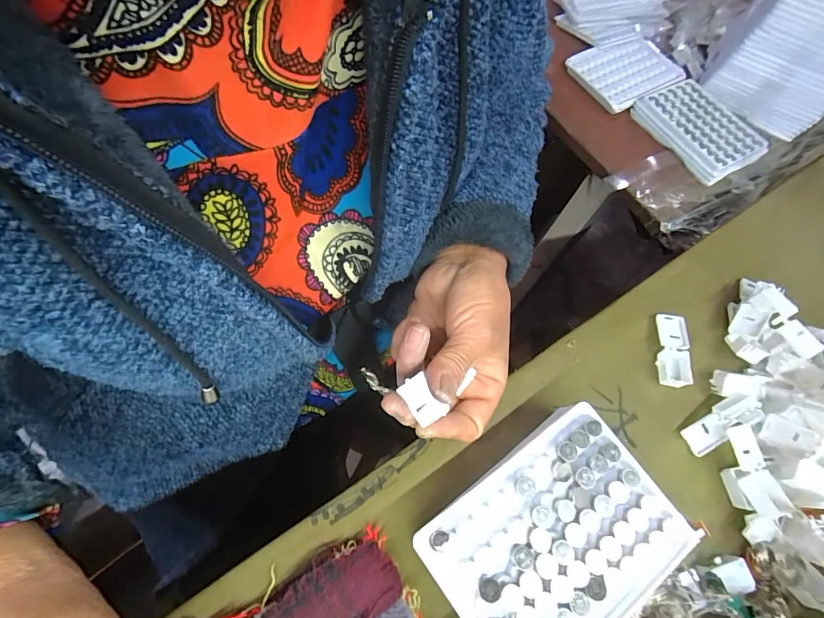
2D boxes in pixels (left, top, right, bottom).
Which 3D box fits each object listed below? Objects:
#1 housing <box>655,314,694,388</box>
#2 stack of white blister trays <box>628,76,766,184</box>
[{"bbox_3d":[0.193,0.029,0.313,0.019,0.011,0.058,12,64,-1],"label":"housing"},{"bbox_3d":[0.329,-0.209,0.487,0.096,0.021,0.127,-26,70,-17],"label":"stack of white blister trays"}]

